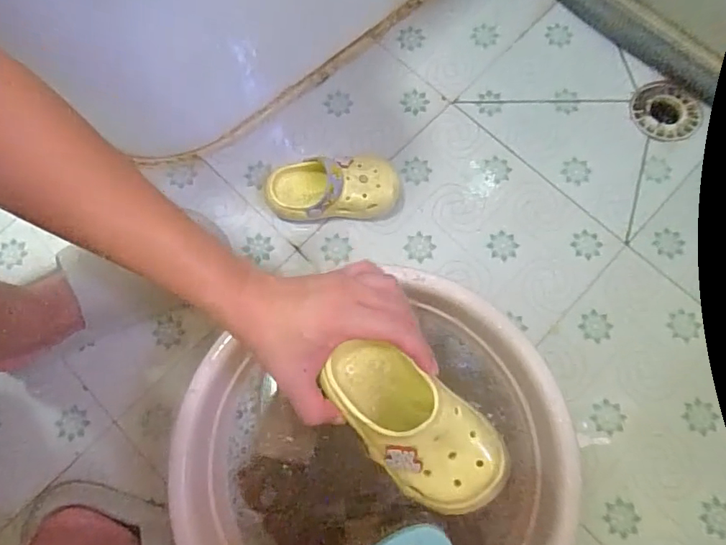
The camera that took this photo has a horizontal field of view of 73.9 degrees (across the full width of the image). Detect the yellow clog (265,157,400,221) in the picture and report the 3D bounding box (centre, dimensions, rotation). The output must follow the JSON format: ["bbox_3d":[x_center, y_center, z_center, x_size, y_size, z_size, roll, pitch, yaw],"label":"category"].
[{"bbox_3d":[-0.038,-0.109,0.609,0.168,0.064,0.074,-1,75,1],"label":"yellow clog"}]

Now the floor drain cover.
[{"bbox_3d":[0.416,-0.221,0.662,0.092,0.010,0.082,26,77,7],"label":"floor drain cover"}]

